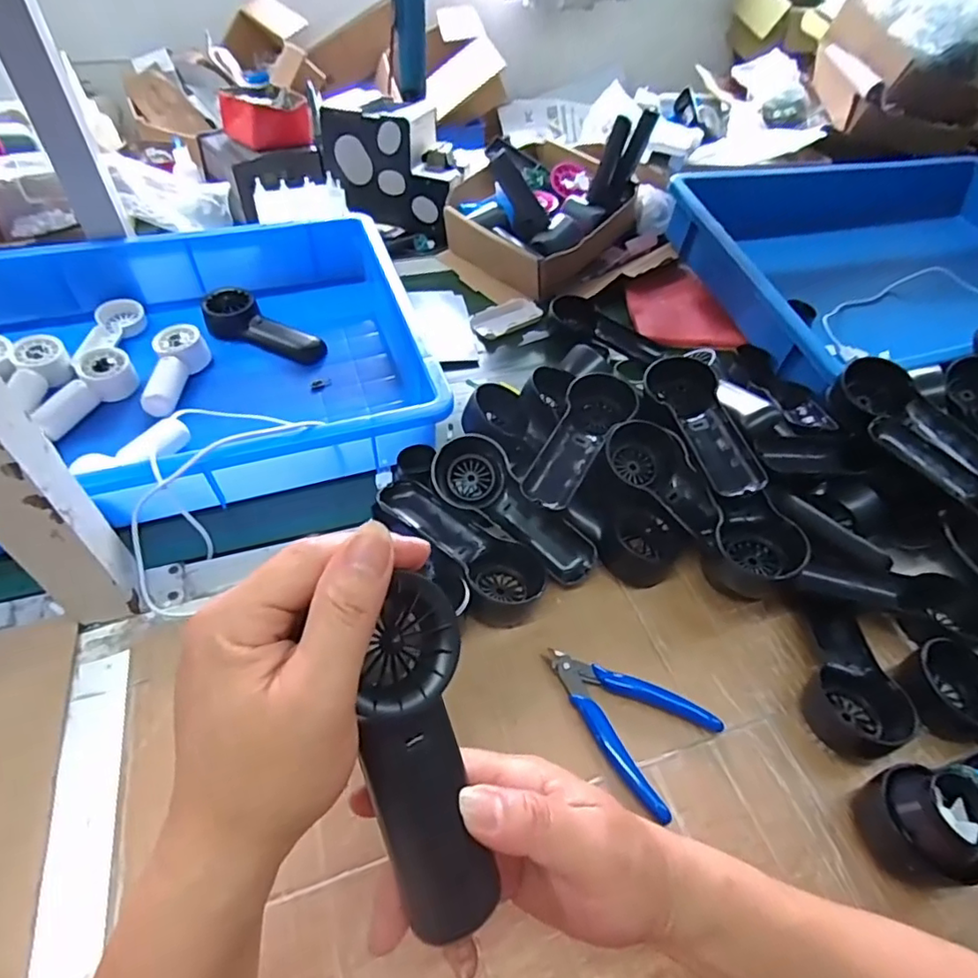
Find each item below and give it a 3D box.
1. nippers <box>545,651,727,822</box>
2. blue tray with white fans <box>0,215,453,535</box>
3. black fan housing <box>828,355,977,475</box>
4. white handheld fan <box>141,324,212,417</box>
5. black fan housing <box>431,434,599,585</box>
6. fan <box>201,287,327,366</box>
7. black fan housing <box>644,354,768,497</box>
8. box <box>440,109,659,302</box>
[{"bbox_3d":[0.100,0.149,0.396,0.075,0.011,0.120,-25,54,-23],"label":"nippers"},{"bbox_3d":[-0.350,-0.113,0.567,0.554,0.083,0.390,-13,51,-15],"label":"blue tray with white fans"},{"bbox_3d":[0.360,-0.050,0.495,0.073,0.044,0.152,-24,54,-22],"label":"black fan housing"},{"bbox_3d":[-0.319,-0.123,0.592,0.049,0.028,0.115,-6,49,-8],"label":"white handheld fan"},{"bbox_3d":[0.015,0.016,0.469,0.065,0.039,0.153,-31,57,-27],"label":"black fan housing"},{"bbox_3d":[-0.253,-0.185,0.654,0.148,0.040,0.059,20,50,14],"label":"fan"},{"bbox_3d":[0.171,-0.052,0.484,0.057,0.044,0.158,-5,49,-7],"label":"black fan housing"},{"bbox_3d":[0.058,-0.388,0.777,0.209,0.156,0.219,36,56,25],"label":"box"}]

